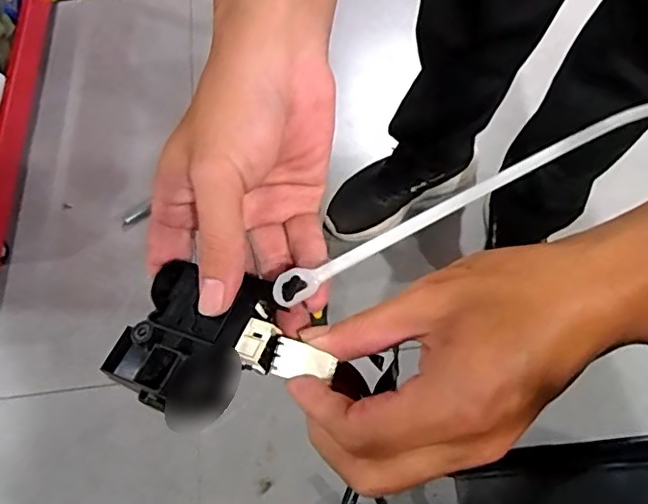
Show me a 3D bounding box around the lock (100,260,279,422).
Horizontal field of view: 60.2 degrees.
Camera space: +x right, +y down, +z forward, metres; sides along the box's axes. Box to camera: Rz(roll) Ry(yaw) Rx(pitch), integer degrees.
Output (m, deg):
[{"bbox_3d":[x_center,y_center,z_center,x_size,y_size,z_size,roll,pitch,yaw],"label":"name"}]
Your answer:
[{"bbox_3d":[-0.055,0.034,0.228,0.055,0.023,0.061,15,68,9],"label":"lock"}]

